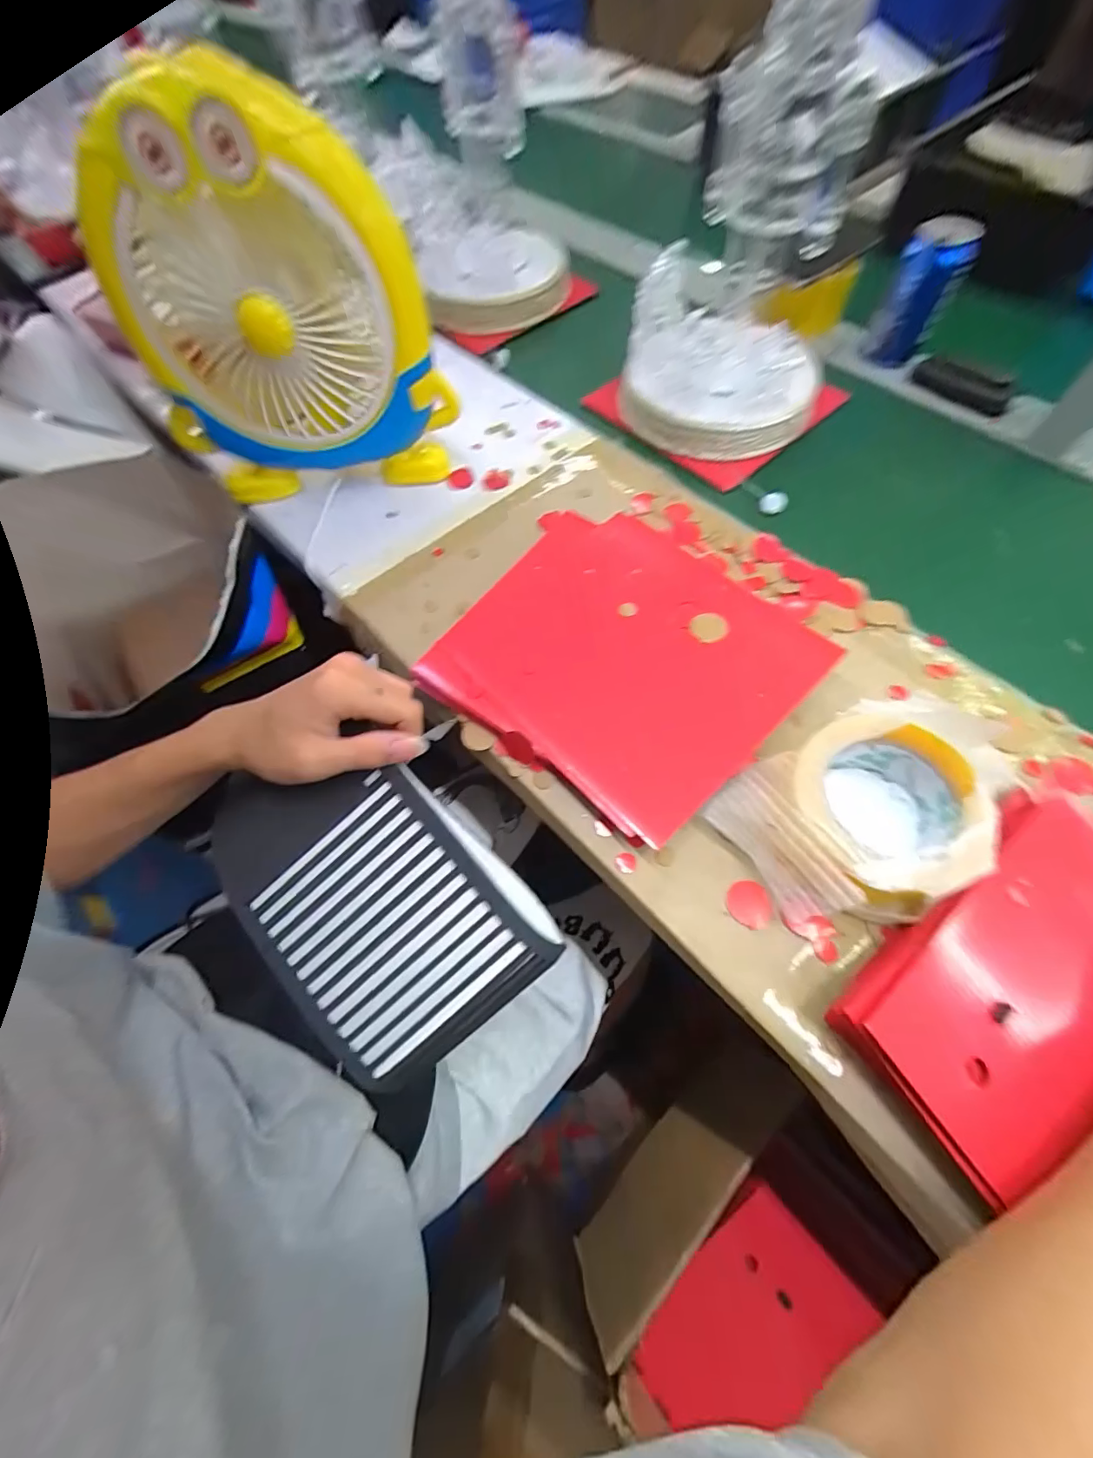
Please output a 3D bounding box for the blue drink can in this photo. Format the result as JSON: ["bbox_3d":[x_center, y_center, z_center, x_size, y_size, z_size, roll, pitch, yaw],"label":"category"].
[{"bbox_3d":[0.413,-0.478,0.552,0.072,0.109,0.059,27,68,16],"label":"blue drink can"}]

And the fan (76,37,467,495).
[{"bbox_3d":[-0.234,-0.376,0.453,0.256,0.255,0.147,-9,63,-1],"label":"fan"}]

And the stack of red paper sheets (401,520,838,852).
[{"bbox_3d":[0.056,-0.064,0.410,0.242,0.031,0.262,-42,68,-16],"label":"stack of red paper sheets"}]

